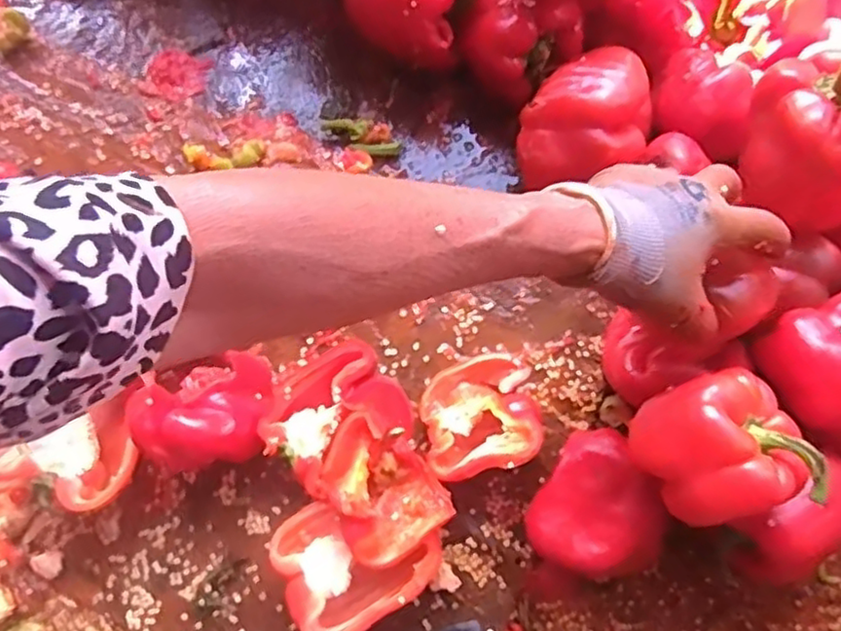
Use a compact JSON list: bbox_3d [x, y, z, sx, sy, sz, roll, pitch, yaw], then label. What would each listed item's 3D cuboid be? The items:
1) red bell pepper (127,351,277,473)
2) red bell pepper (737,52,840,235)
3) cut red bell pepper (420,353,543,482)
[{"bbox_3d":[-0.147,0.072,0.472,0.095,0.056,0.072,-30,76,-6],"label":"red bell pepper"},{"bbox_3d":[0.264,-0.122,0.431,0.099,0.085,0.096,-1,72,2],"label":"red bell pepper"},{"bbox_3d":[0.040,0.070,0.484,0.077,0.051,0.083,-13,75,-2],"label":"cut red bell pepper"}]

